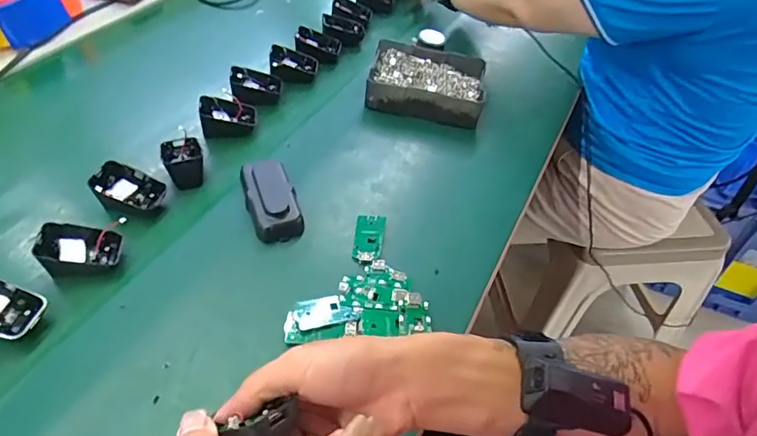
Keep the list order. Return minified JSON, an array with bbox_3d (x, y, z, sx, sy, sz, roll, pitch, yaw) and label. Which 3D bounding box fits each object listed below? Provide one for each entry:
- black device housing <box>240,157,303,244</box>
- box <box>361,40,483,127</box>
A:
[{"bbox_3d":[-0.116,-0.021,0.544,0.050,0.028,0.105,-13,50,-17],"label":"black device housing"},{"bbox_3d":[0.069,-0.190,0.706,0.162,0.041,0.121,14,48,7],"label":"box"}]

